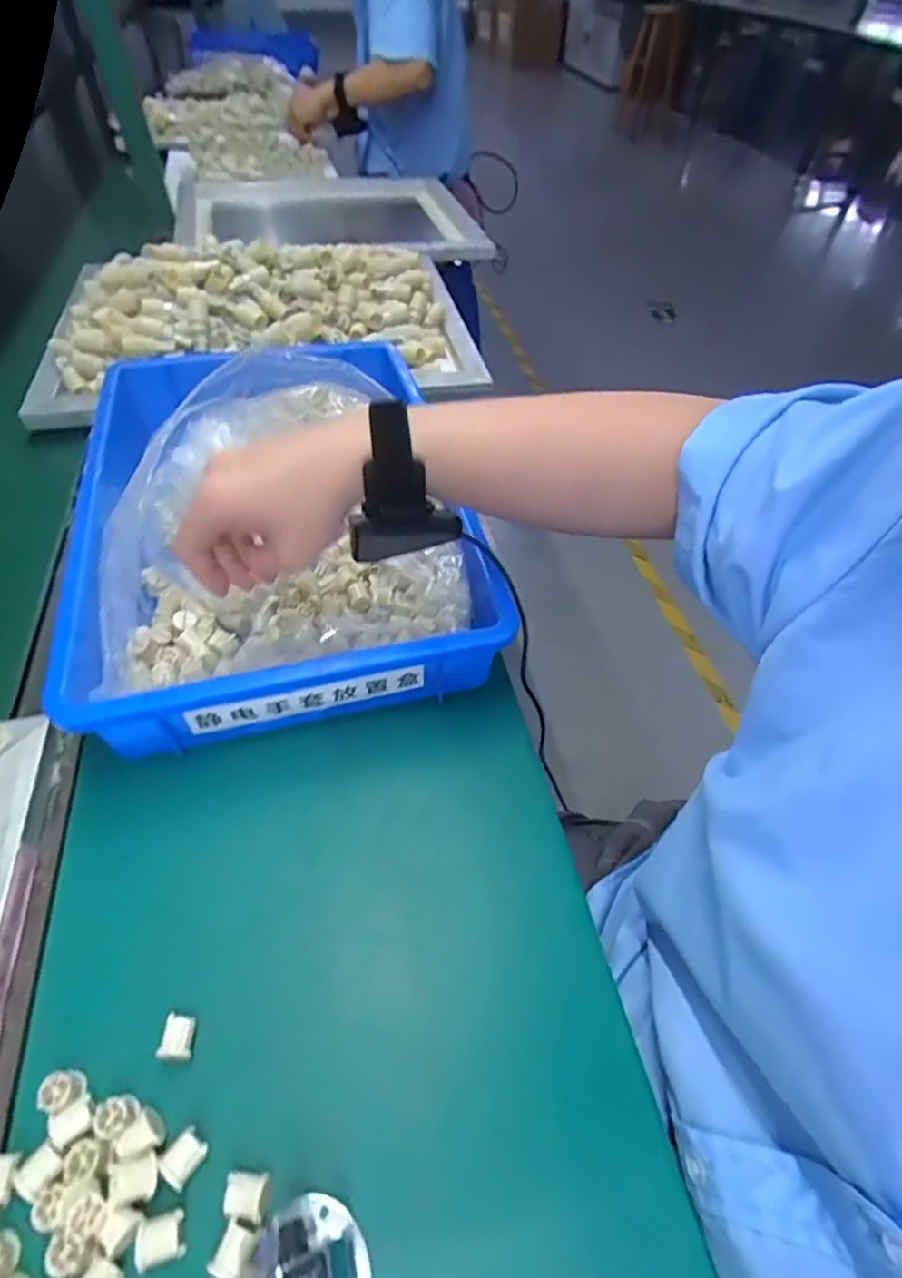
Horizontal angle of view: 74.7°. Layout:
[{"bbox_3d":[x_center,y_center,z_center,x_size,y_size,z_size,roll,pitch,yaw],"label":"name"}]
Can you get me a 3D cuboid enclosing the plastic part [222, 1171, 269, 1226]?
[{"bbox_3d":[-0.092,0.248,0.263,0.018,0.009,0.016,4,52,3],"label":"plastic part"}]

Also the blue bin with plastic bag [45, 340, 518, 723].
[{"bbox_3d":[-0.154,-0.117,0.507,0.281,0.073,0.416,-13,53,-10],"label":"blue bin with plastic bag"}]

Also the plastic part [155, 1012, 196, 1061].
[{"bbox_3d":[-0.136,0.201,0.297,0.014,0.013,0.019,3,52,2],"label":"plastic part"}]

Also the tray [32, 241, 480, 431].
[{"bbox_3d":[-0.238,-0.428,0.747,0.511,0.076,0.367,-8,52,-7],"label":"tray"}]

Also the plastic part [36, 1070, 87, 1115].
[{"bbox_3d":[-0.185,0.215,0.281,0.017,0.012,0.016,0,52,0],"label":"plastic part"}]

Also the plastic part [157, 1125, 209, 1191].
[{"bbox_3d":[-0.122,0.235,0.268,0.016,0.011,0.017,24,56,18],"label":"plastic part"}]

